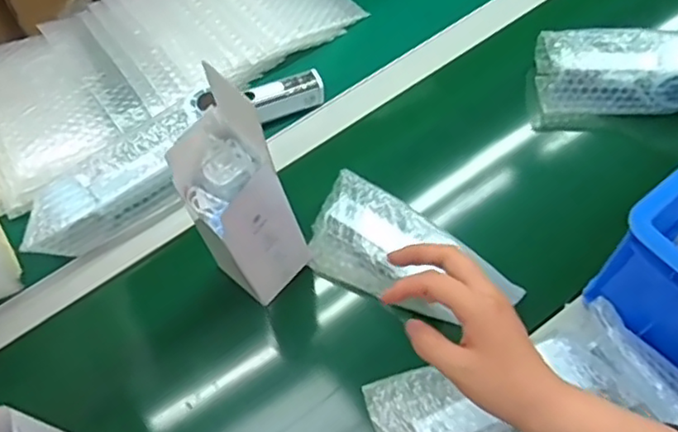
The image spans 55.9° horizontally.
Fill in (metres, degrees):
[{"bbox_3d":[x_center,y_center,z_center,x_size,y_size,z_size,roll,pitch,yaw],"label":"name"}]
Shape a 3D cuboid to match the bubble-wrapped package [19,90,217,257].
[{"bbox_3d":[-0.225,-0.036,0.675,0.221,0.060,0.068,-33,66,-14],"label":"bubble-wrapped package"}]

